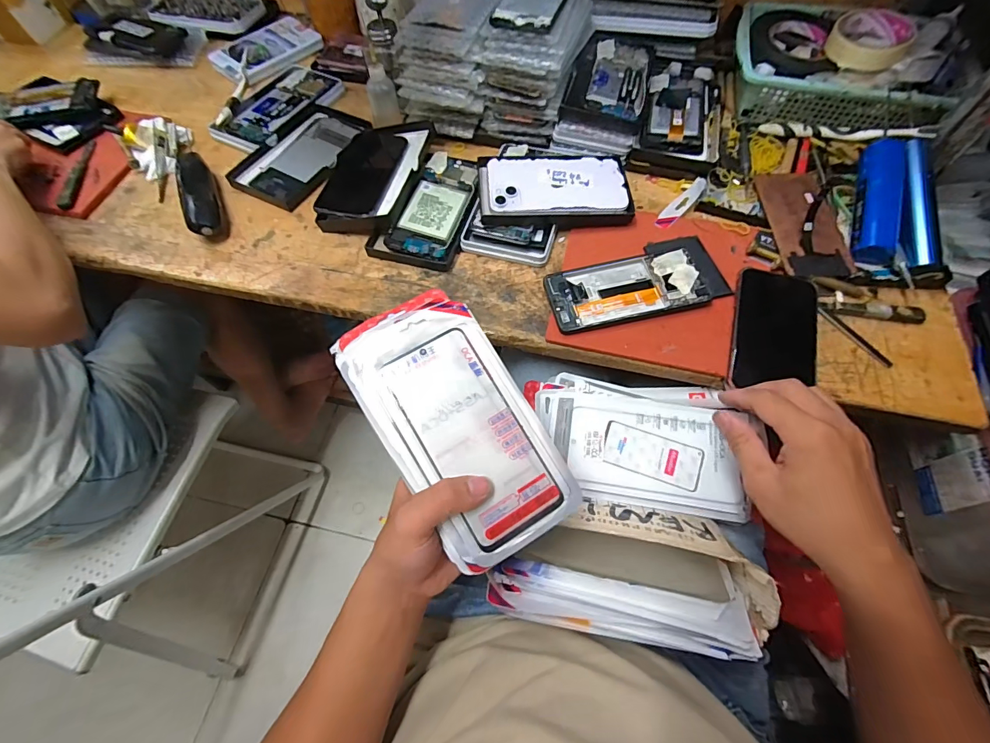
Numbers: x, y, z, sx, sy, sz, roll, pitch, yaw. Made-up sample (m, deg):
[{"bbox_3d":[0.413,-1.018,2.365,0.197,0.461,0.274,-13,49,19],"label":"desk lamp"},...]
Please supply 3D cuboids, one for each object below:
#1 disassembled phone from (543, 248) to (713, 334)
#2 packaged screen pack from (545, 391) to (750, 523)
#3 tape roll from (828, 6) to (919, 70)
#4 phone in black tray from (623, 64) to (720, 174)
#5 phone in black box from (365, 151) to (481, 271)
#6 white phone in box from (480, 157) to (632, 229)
[{"bbox_3d":[0.135,-0.089,0.451,0.158,0.011,0.080,-12,66,-3],"label":"disassembled phone"},{"bbox_3d":[0.141,0.075,0.411,0.173,0.014,0.102,8,67,6],"label":"packaged screen pack"},{"bbox_3d":[0.470,-0.418,0.539,0.086,0.019,0.089,-42,74,3],"label":"tape roll"},{"bbox_3d":[0.244,-0.345,0.565,0.103,0.026,0.212,12,67,7],"label":"phone in black tray"},{"bbox_3d":[-0.075,-0.198,0.509,0.097,0.018,0.168,15,68,9],"label":"phone in black box"},{"bbox_3d":[0.070,-0.215,0.502,0.172,0.021,0.092,-4,66,1],"label":"white phone in box"}]

